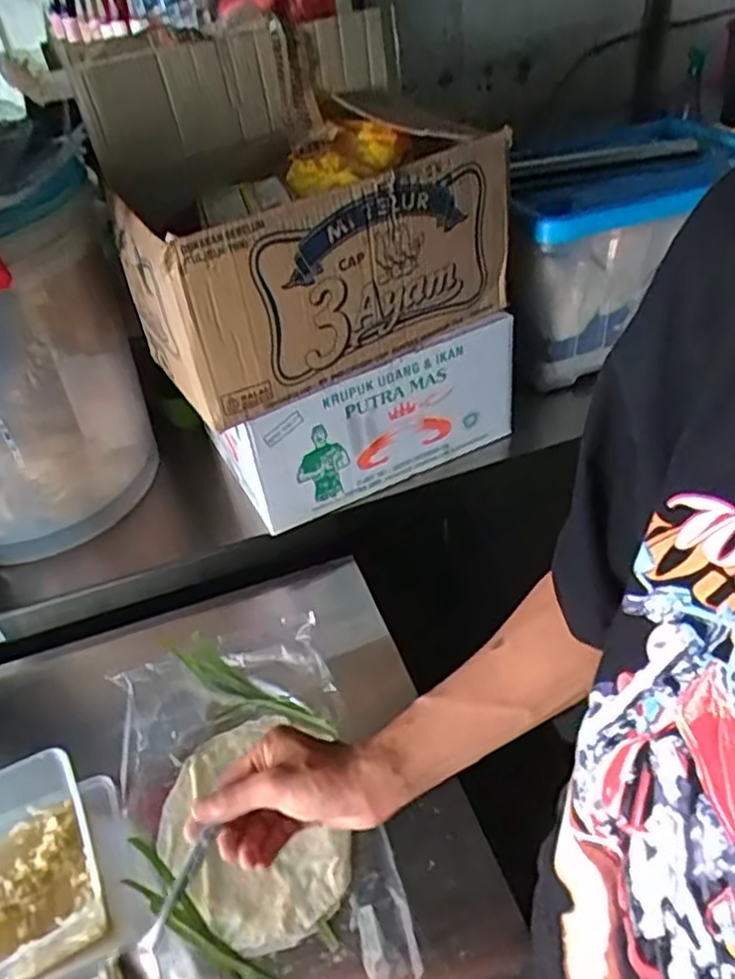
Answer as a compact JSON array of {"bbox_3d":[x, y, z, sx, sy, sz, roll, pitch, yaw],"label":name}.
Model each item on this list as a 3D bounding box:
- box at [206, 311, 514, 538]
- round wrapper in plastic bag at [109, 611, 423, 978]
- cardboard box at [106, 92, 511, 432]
[{"bbox_3d":[-0.001,-0.114,0.961,0.379,0.184,0.142,-22,42,-16],"label":"box"},{"bbox_3d":[-0.115,0.301,0.700,0.223,0.033,0.371,-17,41,-10],"label":"round wrapper in plastic bag"},{"bbox_3d":[-0.075,-0.290,0.867,0.415,0.208,0.270,-27,44,-21],"label":"cardboard box"}]

